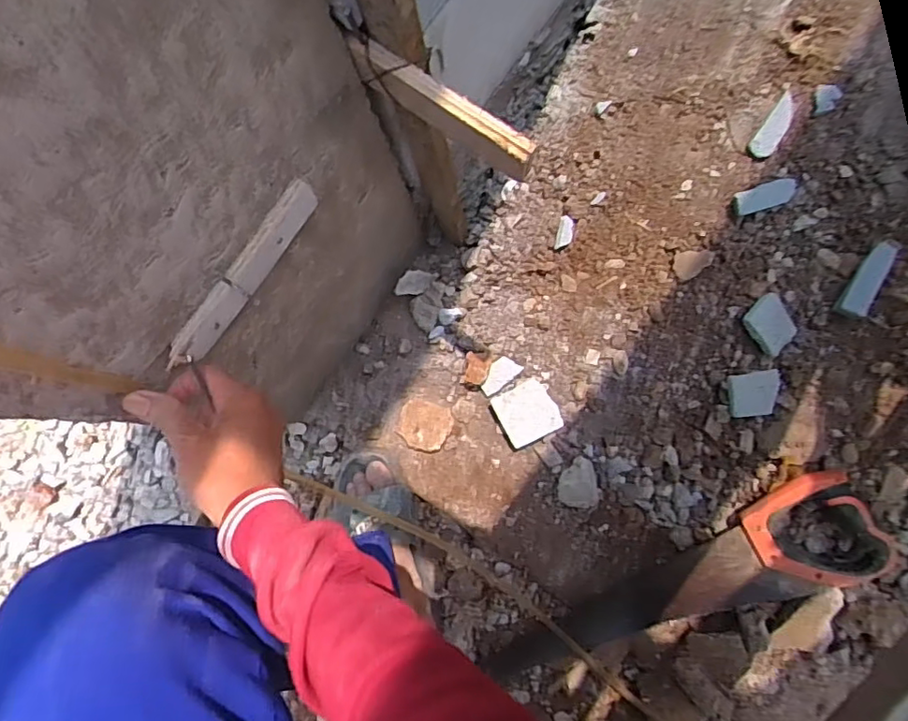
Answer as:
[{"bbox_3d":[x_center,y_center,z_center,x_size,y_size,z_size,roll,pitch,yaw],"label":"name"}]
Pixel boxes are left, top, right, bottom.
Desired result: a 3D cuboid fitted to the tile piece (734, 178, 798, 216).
[{"bbox_3d":[0.345,-0.182,0.656,0.070,0.011,0.027,-18,82,3],"label":"tile piece"}]

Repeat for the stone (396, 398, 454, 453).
[{"bbox_3d":[-0.038,0.084,0.769,0.066,0.024,0.060,13,85,7],"label":"stone"}]

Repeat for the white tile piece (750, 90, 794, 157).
[{"bbox_3d":[0.354,-0.256,0.653,0.026,0.010,0.071,35,88,8],"label":"white tile piece"}]

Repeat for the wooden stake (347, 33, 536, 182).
[{"bbox_3d":[-0.008,-0.172,0.403,0.143,0.030,0.019,34,88,8],"label":"wooden stake"}]

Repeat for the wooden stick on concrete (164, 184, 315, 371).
[{"bbox_3d":[-0.153,-0.063,0.436,0.012,0.029,0.156,35,88,8],"label":"wooden stick on concrete"}]

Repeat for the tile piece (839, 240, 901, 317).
[{"bbox_3d":[0.465,-0.092,0.660,0.032,0.017,0.086,27,101,8],"label":"tile piece"}]

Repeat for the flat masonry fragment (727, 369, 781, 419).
[{"bbox_3d":[0.343,0.038,0.675,0.059,0.013,0.049,-8,83,4],"label":"flat masonry fragment"}]

